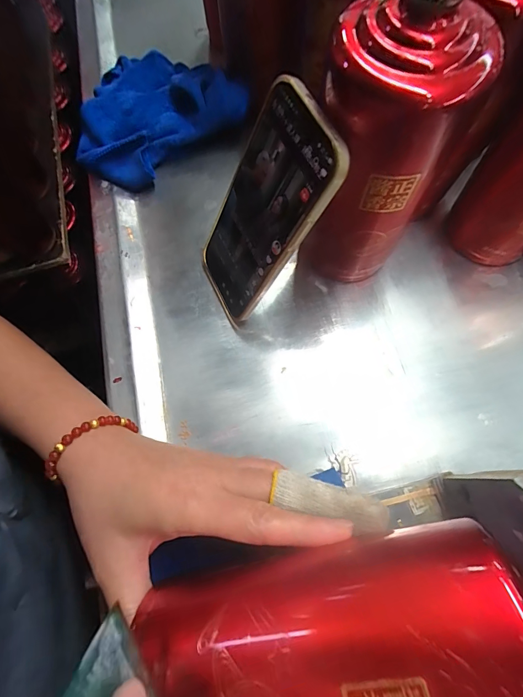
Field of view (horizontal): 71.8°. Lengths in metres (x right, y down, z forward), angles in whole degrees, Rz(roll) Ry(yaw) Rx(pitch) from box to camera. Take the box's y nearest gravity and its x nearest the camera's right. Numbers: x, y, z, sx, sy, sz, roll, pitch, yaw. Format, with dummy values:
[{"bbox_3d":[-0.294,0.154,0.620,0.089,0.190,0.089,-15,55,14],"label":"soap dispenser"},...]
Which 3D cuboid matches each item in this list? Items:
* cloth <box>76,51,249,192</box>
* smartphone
[{"bbox_3d":[-0.112,-0.244,0.378,0.167,0.067,0.135,-24,70,-6],"label":"cloth"},{"bbox_3d":[-0.004,-0.088,0.254,0.007,0.165,0.077,-18,70,-34],"label":"smartphone"}]

